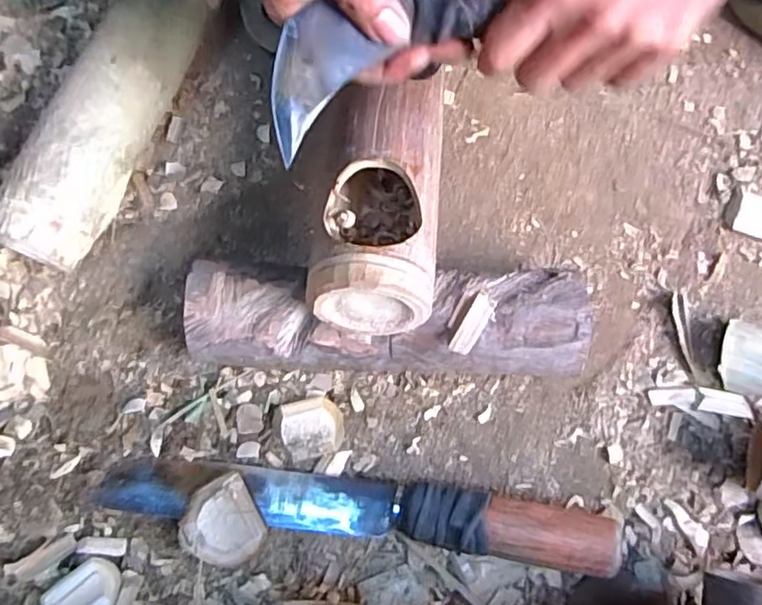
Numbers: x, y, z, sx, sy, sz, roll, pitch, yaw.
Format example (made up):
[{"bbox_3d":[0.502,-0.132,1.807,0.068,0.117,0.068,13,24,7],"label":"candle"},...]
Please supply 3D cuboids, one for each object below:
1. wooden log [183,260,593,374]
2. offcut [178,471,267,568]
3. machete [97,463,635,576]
[{"bbox_3d":[0.002,0.012,0.433,0.272,0.061,0.071,1,72,2],"label":"wooden log"},{"bbox_3d":[-0.106,0.148,0.412,0.050,0.013,0.055,-1,71,2],"label":"offcut"},{"bbox_3d":[-0.024,0.134,0.403,0.338,0.038,0.038,6,72,4],"label":"machete"}]

